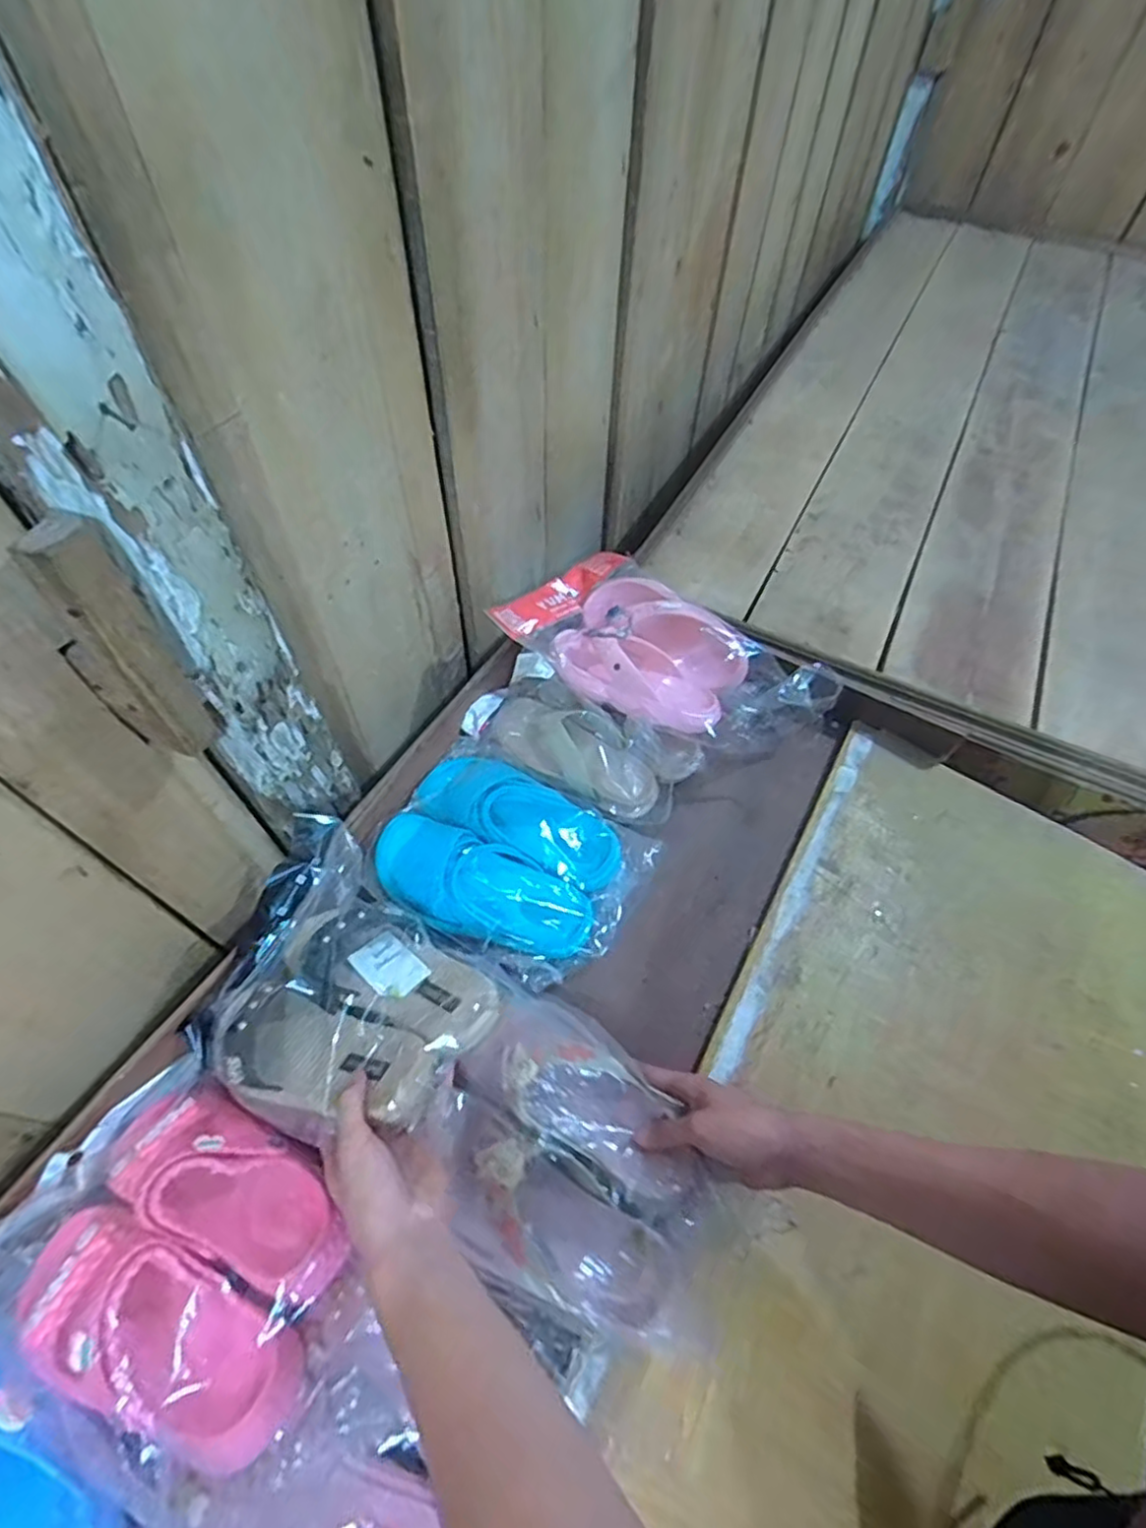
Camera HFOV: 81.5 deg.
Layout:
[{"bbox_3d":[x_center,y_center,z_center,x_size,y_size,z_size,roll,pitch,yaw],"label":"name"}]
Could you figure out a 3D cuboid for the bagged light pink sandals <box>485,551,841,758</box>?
[{"bbox_3d":[0.111,-0.143,0.775,0.369,0.074,0.214,33,60,18],"label":"bagged light pink sandals"}]

